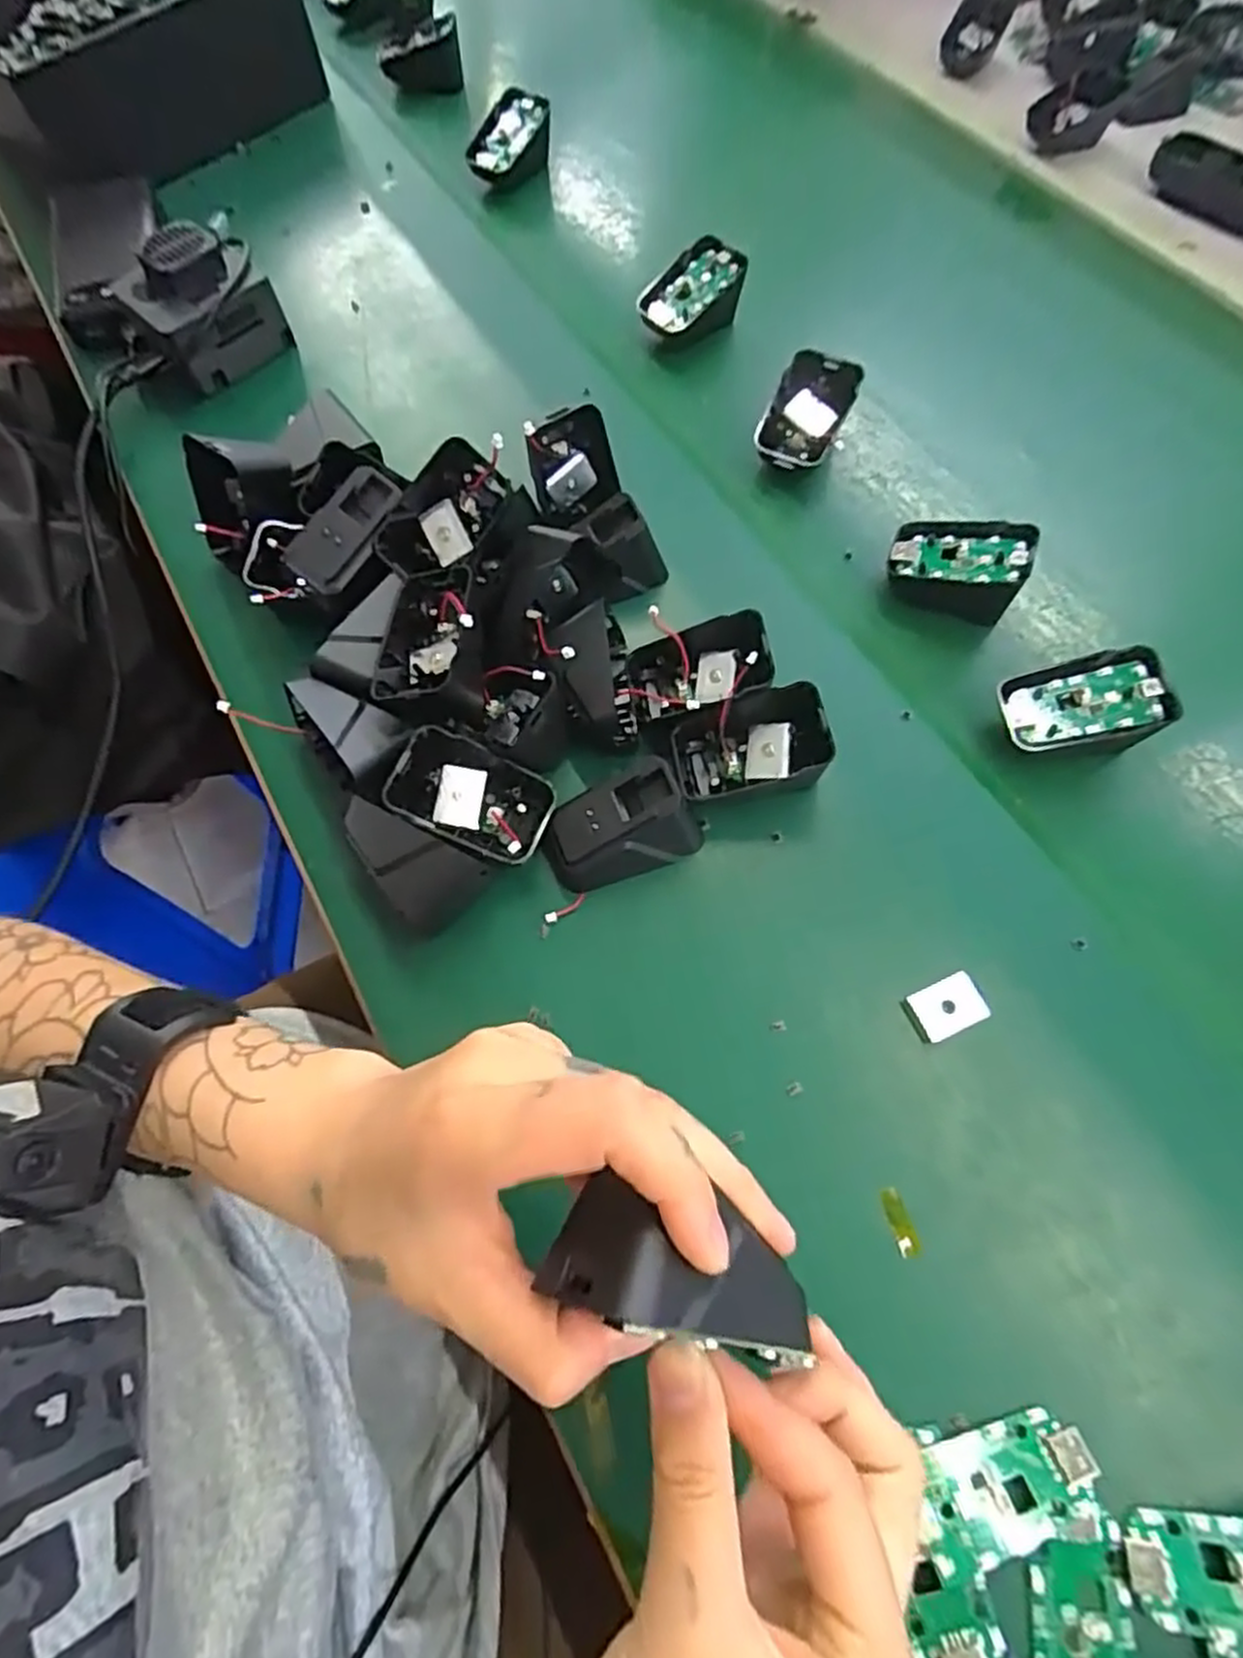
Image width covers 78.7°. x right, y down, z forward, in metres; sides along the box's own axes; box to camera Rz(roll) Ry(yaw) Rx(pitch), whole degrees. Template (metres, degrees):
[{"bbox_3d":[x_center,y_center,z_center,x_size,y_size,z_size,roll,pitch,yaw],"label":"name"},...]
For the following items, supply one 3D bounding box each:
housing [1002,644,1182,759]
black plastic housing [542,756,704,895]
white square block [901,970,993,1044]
[{"bbox_3d":[0.220,-0.056,0.365,0.064,0.040,0.043,-6,65,-2],"label":"housing"},{"bbox_3d":[0.000,-0.001,0.340,0.068,0.039,0.035,-17,65,-7],"label":"black plastic housing"},{"bbox_3d":[0.136,0.075,0.317,0.031,0.007,0.021,-21,66,-9],"label":"white square block"}]

